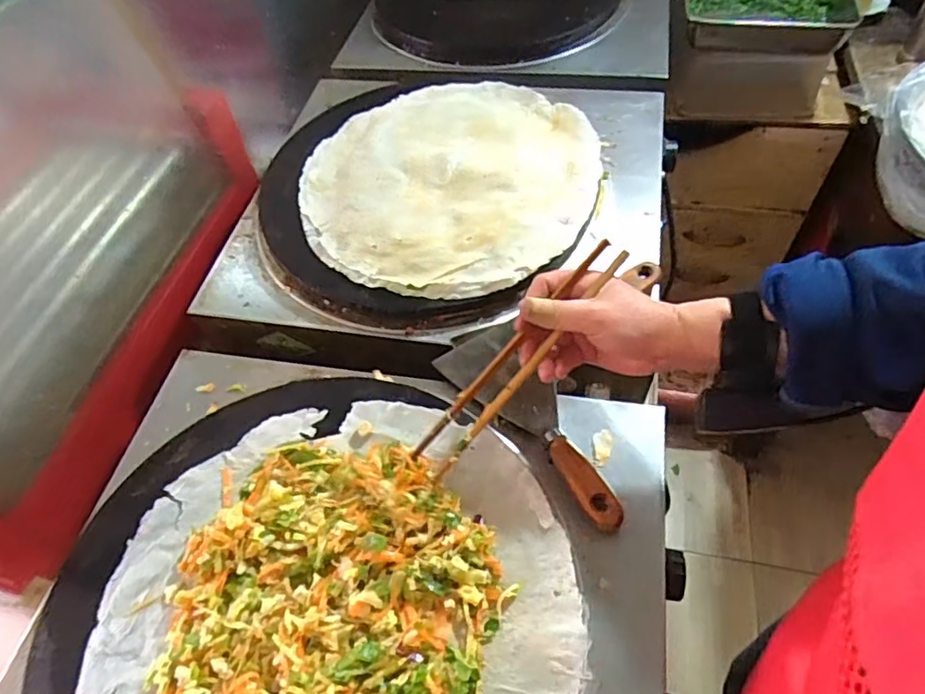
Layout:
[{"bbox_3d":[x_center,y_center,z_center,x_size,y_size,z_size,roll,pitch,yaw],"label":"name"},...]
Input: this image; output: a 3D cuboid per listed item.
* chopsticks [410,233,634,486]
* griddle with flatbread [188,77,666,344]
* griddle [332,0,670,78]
[{"bbox_3d":[0.042,0.008,0.457,0.032,0.012,0.223,41,93,24],"label":"chopsticks"},{"bbox_3d":[-0.018,-0.194,0.692,0.482,0.067,0.421,7,60,9],"label":"griddle with flatbread"},{"bbox_3d":[0.082,-0.562,0.938,0.482,0.053,0.387,7,60,8],"label":"griddle"}]

